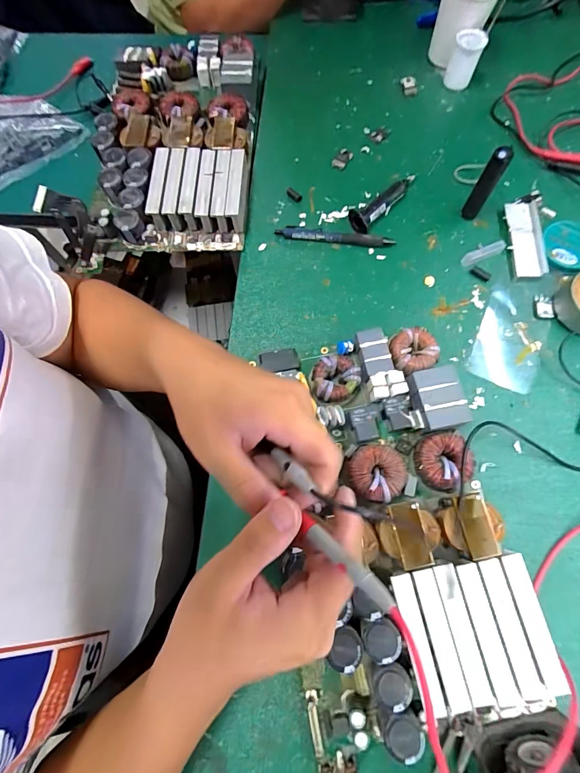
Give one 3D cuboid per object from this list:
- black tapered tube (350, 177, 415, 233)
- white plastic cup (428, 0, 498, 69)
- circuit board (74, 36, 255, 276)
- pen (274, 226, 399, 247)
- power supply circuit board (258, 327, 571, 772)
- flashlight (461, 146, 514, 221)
[{"bbox_3d":[0.112,-0.223,0.443,0.025,0.021,0.106,42,78,13],"label":"black tapered tube"},{"bbox_3d":[0.228,-0.486,0.488,0.069,0.095,0.073,-1,73,2],"label":"white plastic cup"},{"bbox_3d":[-0.152,-0.317,0.479,0.220,0.037,0.351,-3,73,1],"label":"circuit board"},{"bbox_3d":[0.052,-0.176,0.439,0.135,0.010,0.015,8,73,4],"label":"pen"},{"bbox_3d":[0.086,0.122,0.330,0.194,0.036,0.365,-12,73,-2],"label":"power supply circuit board"},{"bbox_3d":[0.214,-0.220,0.410,0.018,0.088,0.013,32,76,11],"label":"flashlight"}]

